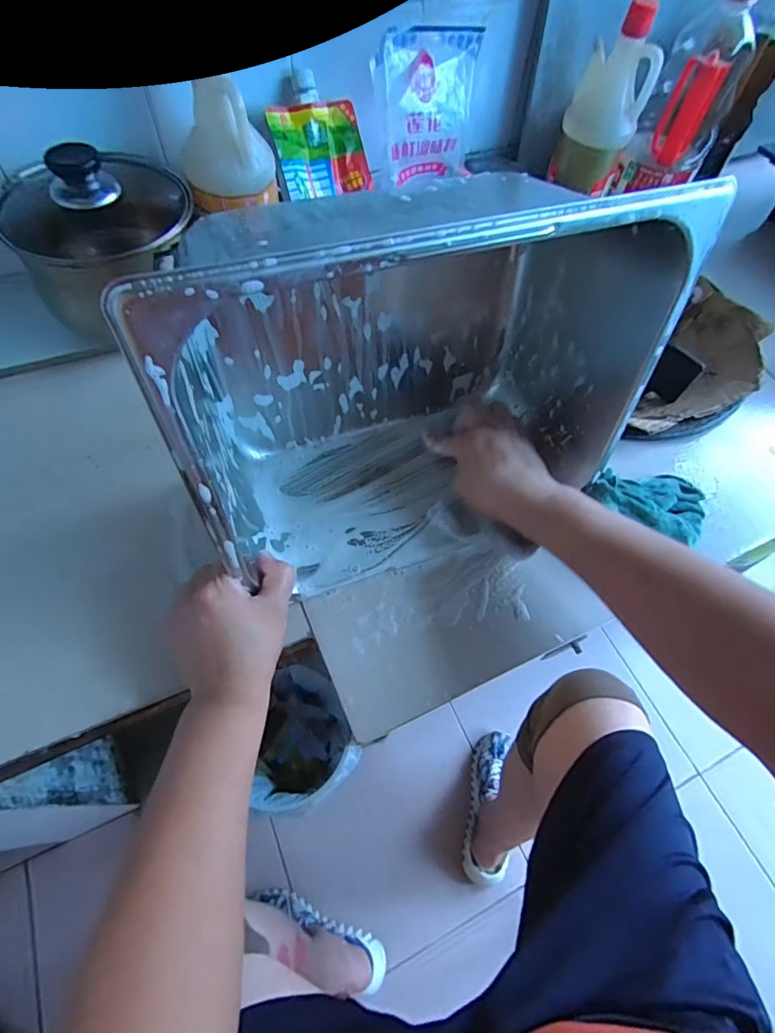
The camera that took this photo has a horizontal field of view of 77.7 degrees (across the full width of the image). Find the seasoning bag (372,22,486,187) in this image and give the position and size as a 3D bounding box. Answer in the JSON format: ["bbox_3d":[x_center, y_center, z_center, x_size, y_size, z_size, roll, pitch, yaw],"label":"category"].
[{"bbox_3d":[0.042,-0.439,0.524,0.123,0.127,0.032,-29,66,-19],"label":"seasoning bag"}]

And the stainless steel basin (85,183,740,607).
[{"bbox_3d":[0.015,-0.102,0.347,0.308,0.254,0.172,-17,63,-13],"label":"stainless steel basin"}]

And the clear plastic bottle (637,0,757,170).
[{"bbox_3d":[0.360,-0.505,0.548,0.087,0.157,0.069,26,62,11],"label":"clear plastic bottle"}]

